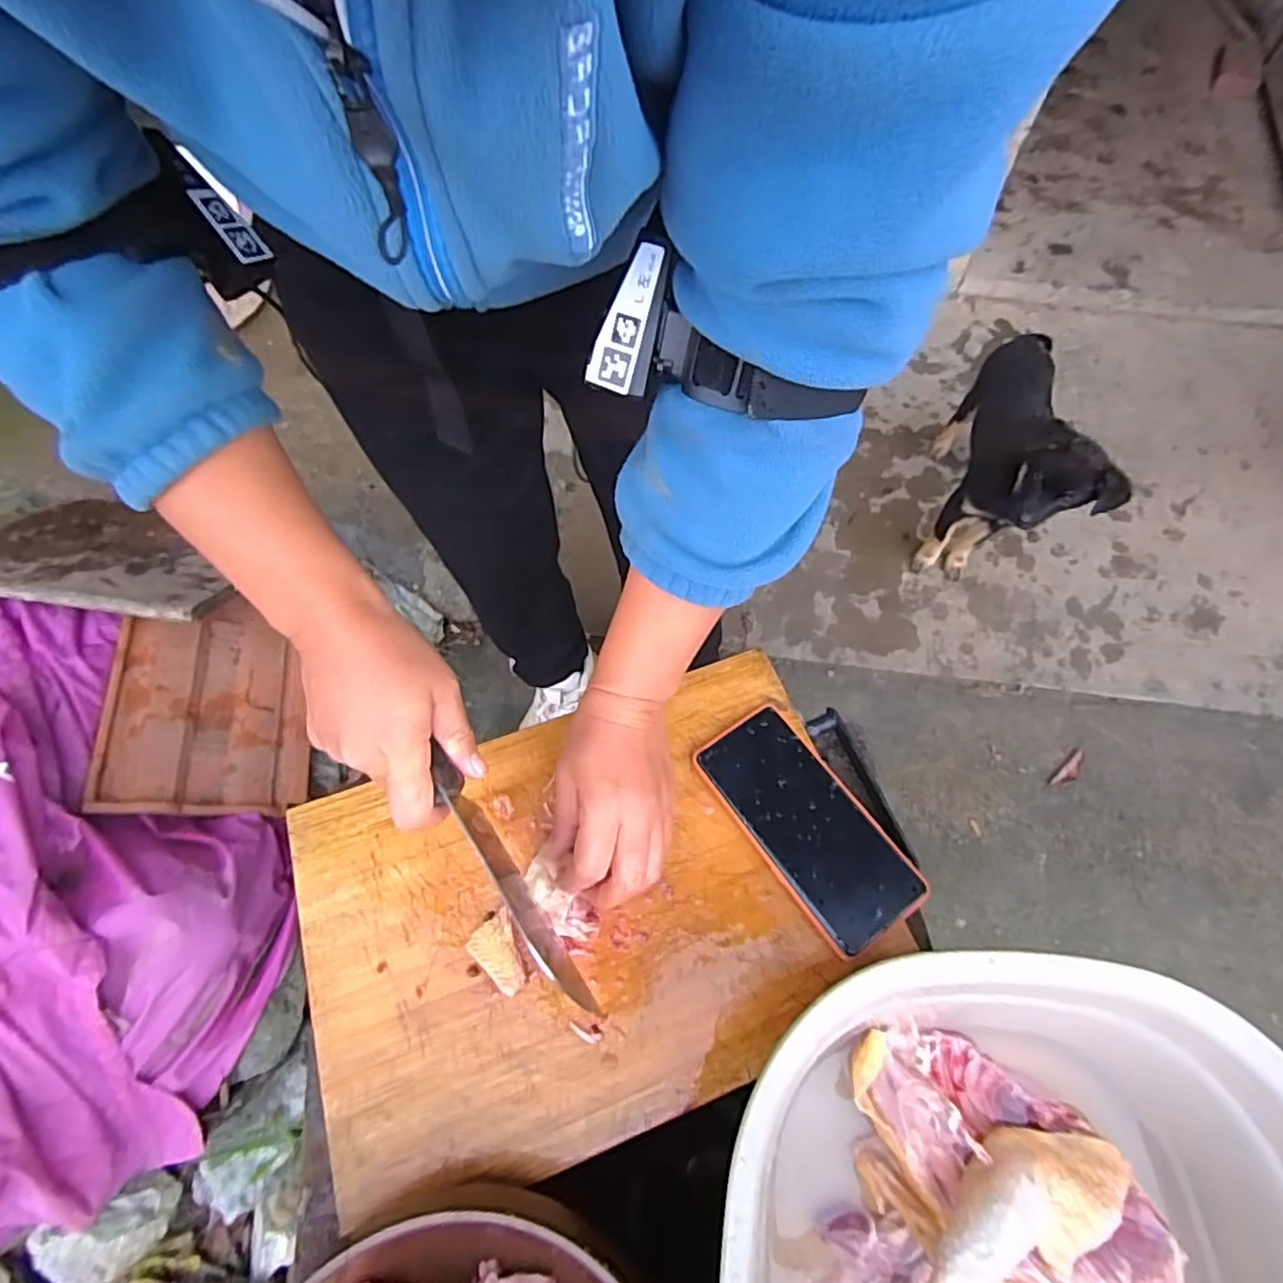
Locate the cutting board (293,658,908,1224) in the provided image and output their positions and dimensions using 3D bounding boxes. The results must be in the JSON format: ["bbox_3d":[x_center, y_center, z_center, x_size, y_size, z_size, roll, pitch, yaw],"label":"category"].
[{"bbox_3d":[-0.036,0.167,0.427,0.344,0.025,0.243,-19,65,-9],"label":"cutting board"}]

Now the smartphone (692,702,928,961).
[{"bbox_3d":[0.109,0.120,0.447,0.074,0.011,0.160,-31,67,-16],"label":"smartphone"}]

